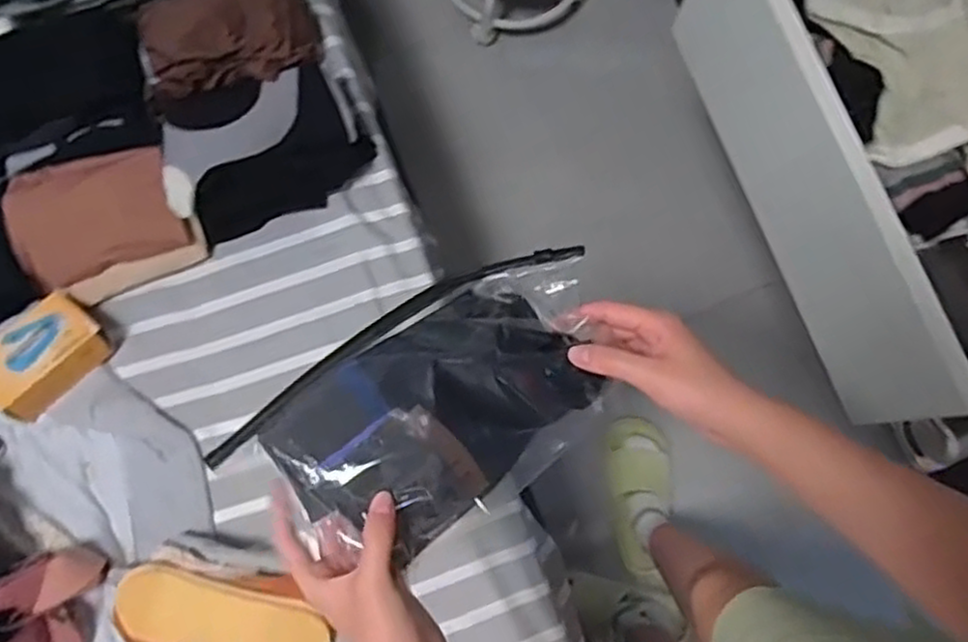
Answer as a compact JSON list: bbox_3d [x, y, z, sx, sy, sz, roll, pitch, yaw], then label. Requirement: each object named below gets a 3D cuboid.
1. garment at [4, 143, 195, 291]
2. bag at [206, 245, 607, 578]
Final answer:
[{"bbox_3d":[-0.406,-0.115,0.762,0.166,0.050,0.115,-18,81,-4],"label":"garment"},{"bbox_3d":[-0.026,0.051,0.448,0.225,0.047,0.133,-33,82,-6],"label":"bag"}]

